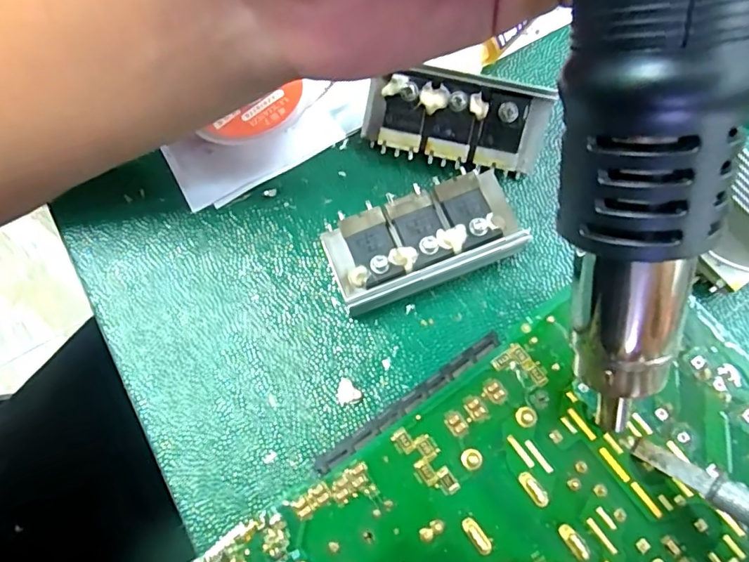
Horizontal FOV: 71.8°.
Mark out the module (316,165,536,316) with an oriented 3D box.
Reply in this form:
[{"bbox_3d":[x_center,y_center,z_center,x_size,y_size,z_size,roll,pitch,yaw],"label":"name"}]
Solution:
[{"bbox_3d":[0.018,-0.014,0.190,0.069,0.017,0.035,-22,74,-5],"label":"module"}]

